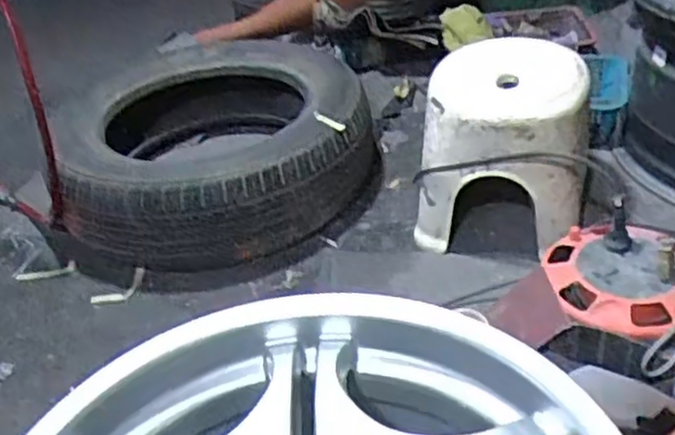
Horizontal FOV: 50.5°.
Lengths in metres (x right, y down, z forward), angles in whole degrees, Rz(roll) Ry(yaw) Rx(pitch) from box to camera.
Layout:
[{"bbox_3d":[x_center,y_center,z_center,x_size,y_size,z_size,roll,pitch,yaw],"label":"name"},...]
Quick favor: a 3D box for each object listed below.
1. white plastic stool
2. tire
[{"bbox_3d":[0.255,-0.109,1.070,0.226,0.237,0.230,6,36,19],"label":"white plastic stool"},{"bbox_3d":[-0.218,-0.114,1.195,0.450,0.202,0.471,-11,34,-7],"label":"tire"}]

